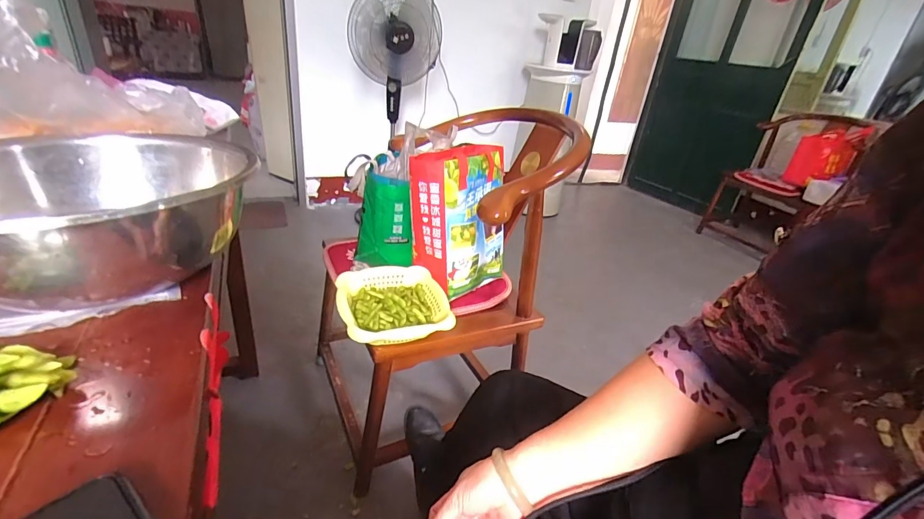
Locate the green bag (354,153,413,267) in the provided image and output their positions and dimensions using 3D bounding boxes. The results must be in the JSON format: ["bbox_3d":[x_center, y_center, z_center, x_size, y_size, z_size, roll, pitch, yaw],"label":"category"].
[{"bbox_3d":[-0.200,-0.106,1.014,0.099,0.232,0.203,-12,32,-31],"label":"green bag"}]

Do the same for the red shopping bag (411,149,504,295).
[{"bbox_3d":[0.011,-0.097,0.953,0.140,0.286,0.268,25,33,32],"label":"red shopping bag"}]

